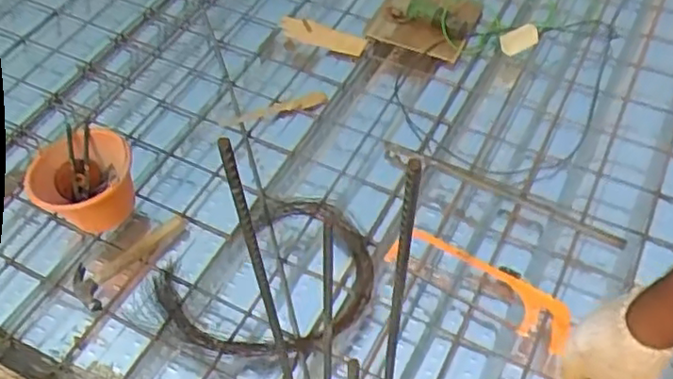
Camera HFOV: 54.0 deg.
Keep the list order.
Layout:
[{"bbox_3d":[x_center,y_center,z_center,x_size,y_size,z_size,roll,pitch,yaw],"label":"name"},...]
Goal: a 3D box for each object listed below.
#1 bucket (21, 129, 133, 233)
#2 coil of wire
[{"bbox_3d":[-0.632,-0.014,1.719,0.227,0.215,0.249,-1,53,2],"label":"bucket"},{"bbox_3d":[-0.155,0.210,1.570,0.481,0.083,0.428,-35,59,-21],"label":"coil of wire"}]

